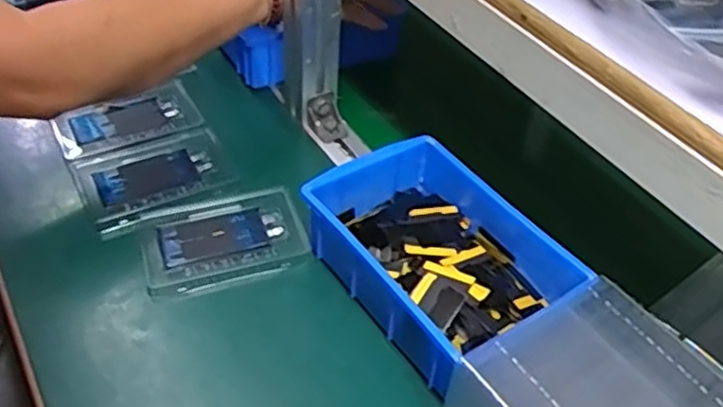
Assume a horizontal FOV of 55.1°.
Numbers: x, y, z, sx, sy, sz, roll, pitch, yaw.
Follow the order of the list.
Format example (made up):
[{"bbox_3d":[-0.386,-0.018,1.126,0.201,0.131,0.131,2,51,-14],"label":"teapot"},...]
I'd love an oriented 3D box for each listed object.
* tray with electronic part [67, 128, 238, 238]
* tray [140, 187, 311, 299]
[{"bbox_3d":[-0.183,-0.024,0.621,0.129,0.015,0.087,-21,50,-26],"label":"tray with electronic part"},{"bbox_3d":[-0.114,0.029,0.571,0.129,0.011,0.083,-14,47,-21],"label":"tray"}]

